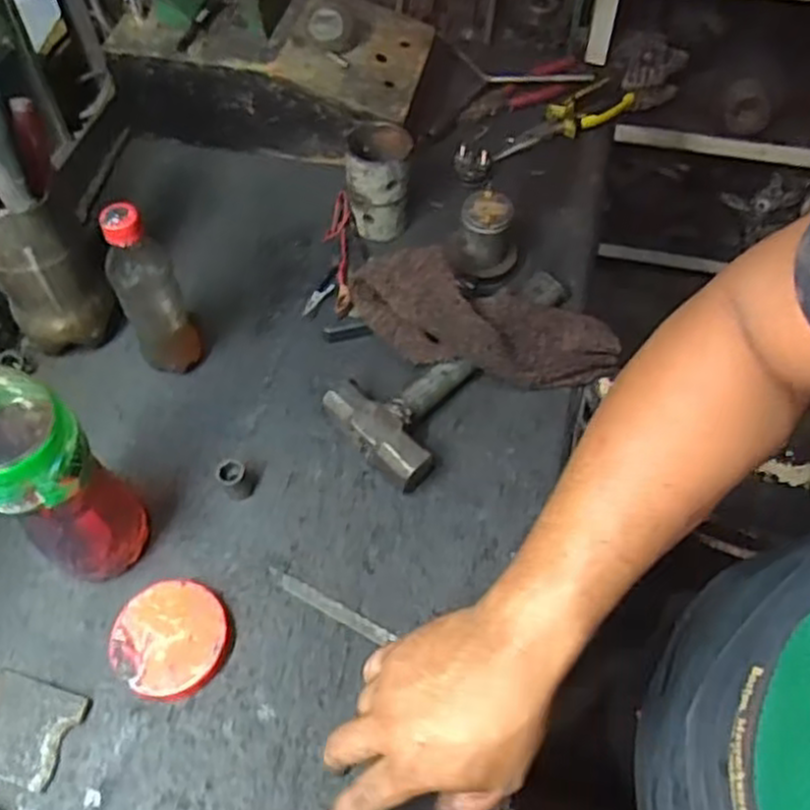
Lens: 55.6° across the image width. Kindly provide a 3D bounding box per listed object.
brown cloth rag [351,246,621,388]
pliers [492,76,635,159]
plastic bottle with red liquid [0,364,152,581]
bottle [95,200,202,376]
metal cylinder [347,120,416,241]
[{"bbox_3d":[0.081,-0.077,0.739,0.265,0.072,0.103,15,57,-8],"label":"brown cloth rag"},{"bbox_3d":[0.192,-0.346,0.936,0.188,0.027,0.060,-26,60,-16],"label":"pliers"},{"bbox_3d":[-0.253,0.047,0.545,0.081,0.274,0.076,-33,62,-20],"label":"plastic bottle with red liquid"},{"bbox_3d":[-0.226,-0.100,0.686,0.056,0.195,0.049,-20,59,-12],"label":"bottle"},{"bbox_3d":[-0.028,-0.237,0.816,0.066,0.101,0.067,-3,57,-2],"label":"metal cylinder"}]

